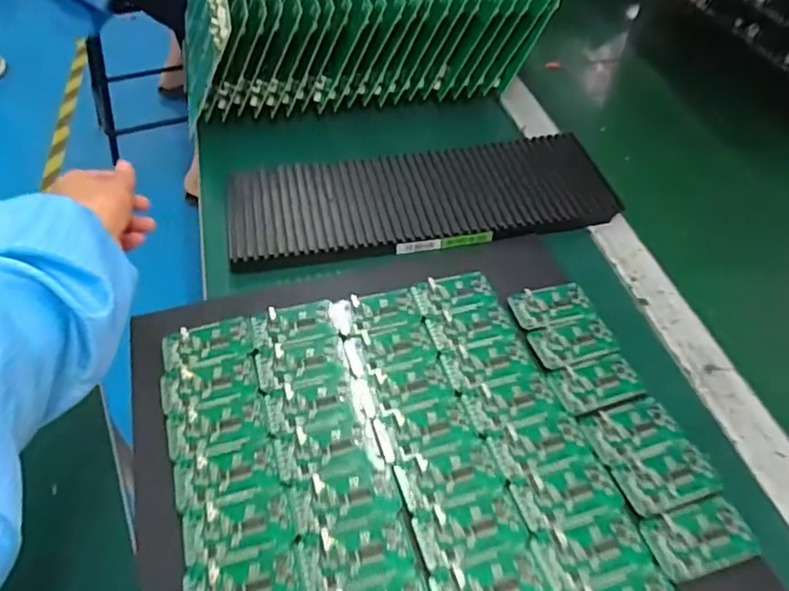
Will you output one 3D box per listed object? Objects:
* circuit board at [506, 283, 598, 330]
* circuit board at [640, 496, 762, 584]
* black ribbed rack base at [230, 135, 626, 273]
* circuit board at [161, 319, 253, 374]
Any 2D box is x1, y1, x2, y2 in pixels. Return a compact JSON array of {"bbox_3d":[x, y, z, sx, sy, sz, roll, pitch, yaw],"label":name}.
[{"bbox_3d":[0.146,0.008,0.564,0.072,0.006,0.042,-12,49,-14],"label":"circuit board"},{"bbox_3d":[0.212,0.167,0.419,0.072,0.007,0.043,-11,49,-14],"label":"circuit board"},{"bbox_3d":[0.033,-0.109,0.654,0.408,0.018,0.159,-12,49,-14],"label":"black ribbed rack base"},{"bbox_3d":[-0.161,0.042,0.527,0.074,0.004,0.039,-10,49,-13],"label":"circuit board"}]

